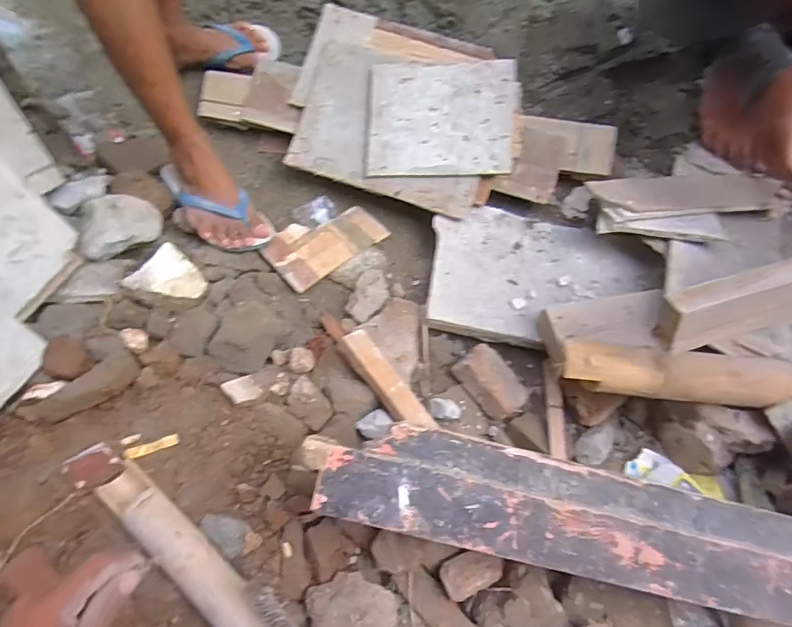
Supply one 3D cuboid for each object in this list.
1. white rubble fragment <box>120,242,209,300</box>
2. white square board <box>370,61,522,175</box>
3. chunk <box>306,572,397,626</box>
[{"bbox_3d":[-0.341,-0.061,0.766,0.101,0.039,0.106,15,61,5],"label":"white rubble fragment"},{"bbox_3d":[0.080,-0.337,0.854,0.247,0.017,0.211,1,79,7],"label":"white square board"},{"bbox_3d":[-0.048,0.334,0.535,0.091,0.023,0.093,1,61,-3],"label":"chunk"}]

